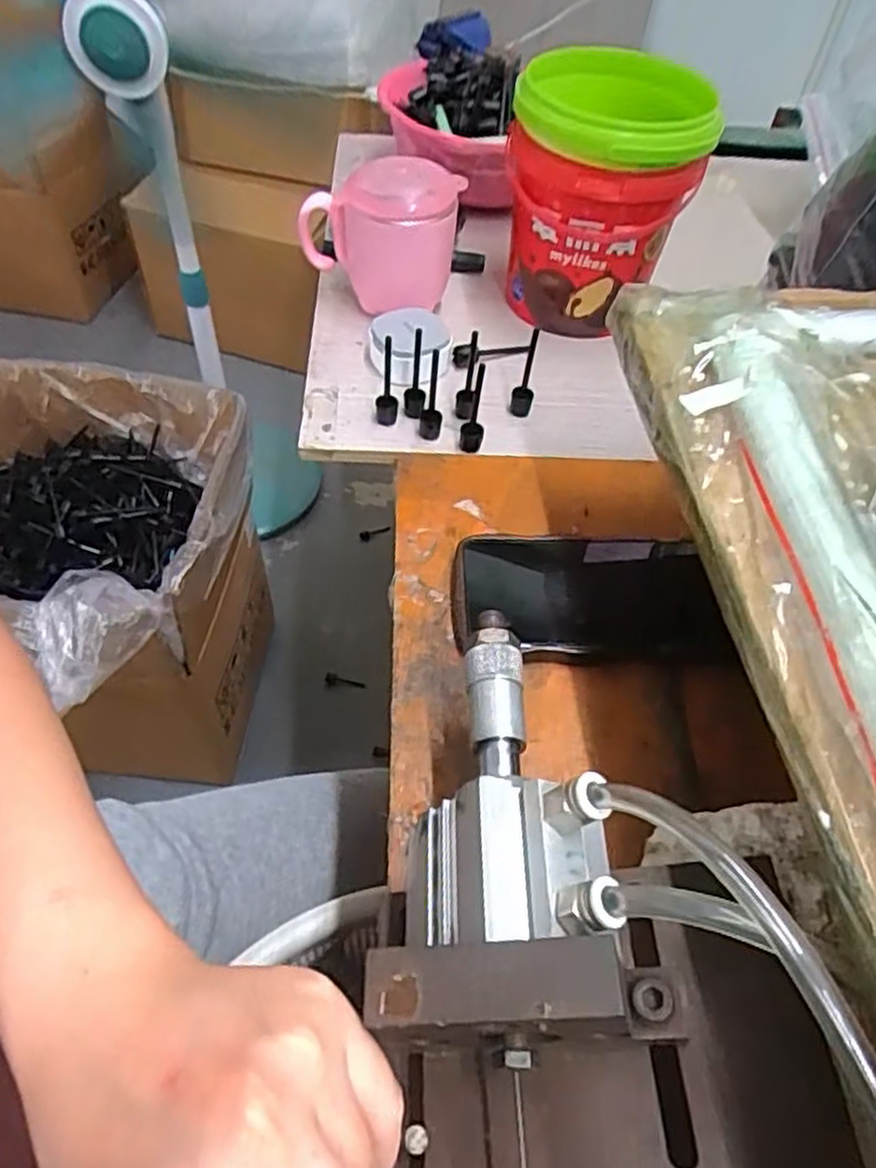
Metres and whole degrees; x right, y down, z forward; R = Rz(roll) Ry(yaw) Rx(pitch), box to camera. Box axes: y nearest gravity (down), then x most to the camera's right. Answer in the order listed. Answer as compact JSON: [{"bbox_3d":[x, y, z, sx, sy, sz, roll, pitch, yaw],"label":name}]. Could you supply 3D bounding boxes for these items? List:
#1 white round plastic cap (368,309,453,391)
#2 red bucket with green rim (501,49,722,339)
[{"bbox_3d":[-0.020,-0.167,0.519,0.057,0.034,0.046,2,52,-3],"label":"white round plastic cap"},{"bbox_3d":[0.114,-0.277,0.537,0.121,0.157,0.132,12,52,5],"label":"red bucket with green rim"}]

